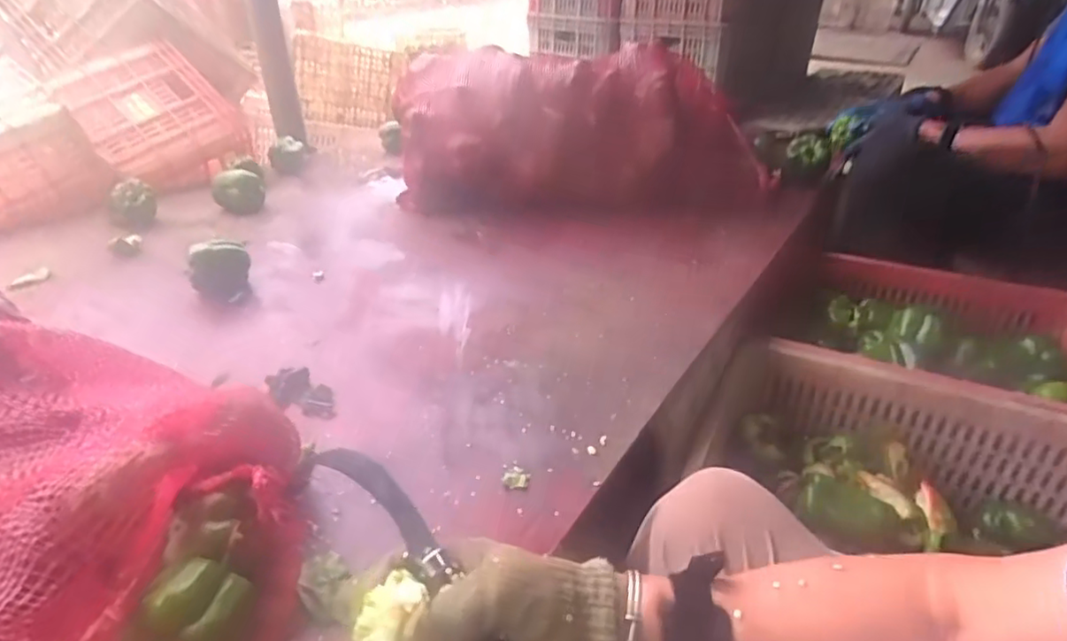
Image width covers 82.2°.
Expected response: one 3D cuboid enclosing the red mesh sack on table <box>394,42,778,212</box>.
[{"bbox_3d":[0.091,-0.381,1.218,0.696,0.285,0.308,0,31,3],"label":"red mesh sack on table"}]

